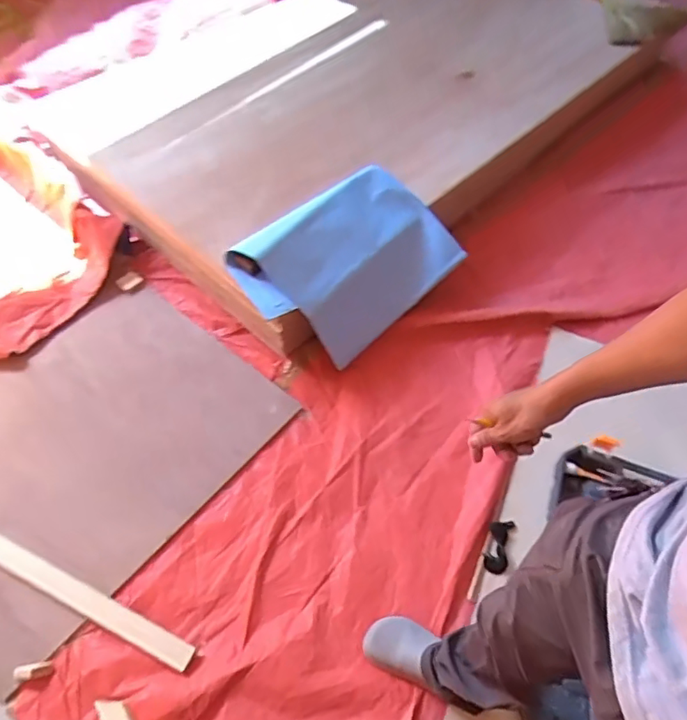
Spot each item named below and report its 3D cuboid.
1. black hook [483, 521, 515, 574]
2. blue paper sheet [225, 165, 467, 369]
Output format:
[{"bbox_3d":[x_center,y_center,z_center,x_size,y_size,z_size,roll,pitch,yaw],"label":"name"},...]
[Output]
[{"bbox_3d":[0.358,0.424,1.247,0.059,0.028,0.128,21,58,9],"label":"black hook"},{"bbox_3d":[0.026,-0.268,1.454,0.554,0.082,0.400,-43,99,-20],"label":"blue paper sheet"}]

